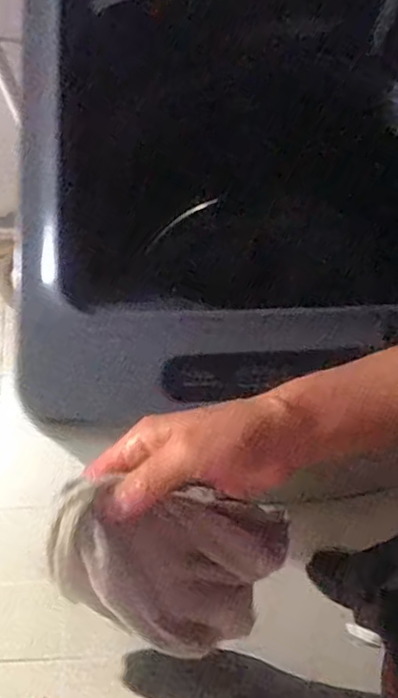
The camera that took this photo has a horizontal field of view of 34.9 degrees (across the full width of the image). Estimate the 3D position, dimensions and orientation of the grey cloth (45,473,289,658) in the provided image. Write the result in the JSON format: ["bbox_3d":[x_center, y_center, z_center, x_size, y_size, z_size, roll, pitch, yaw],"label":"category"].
[{"bbox_3d":[-0.027,0.117,0.391,0.144,0.060,0.099,41,71,-26],"label":"grey cloth"}]

